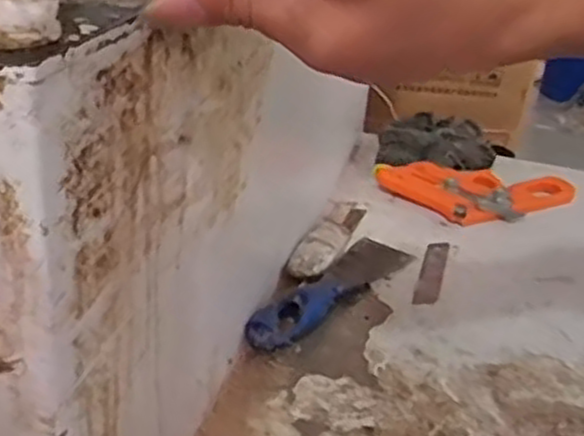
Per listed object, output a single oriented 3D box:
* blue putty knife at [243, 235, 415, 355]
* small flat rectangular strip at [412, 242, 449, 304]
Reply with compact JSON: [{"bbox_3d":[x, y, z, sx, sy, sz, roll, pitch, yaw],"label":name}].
[{"bbox_3d":[0.031,0.048,0.562,0.042,0.017,0.184,22,31,27],"label":"blue putty knife"},{"bbox_3d":[0.111,0.041,0.606,0.018,0.004,0.100,13,28,12],"label":"small flat rectangular strip"}]

